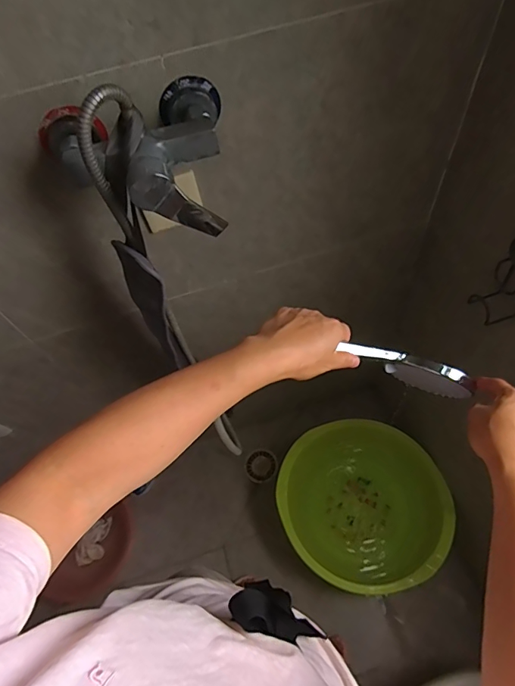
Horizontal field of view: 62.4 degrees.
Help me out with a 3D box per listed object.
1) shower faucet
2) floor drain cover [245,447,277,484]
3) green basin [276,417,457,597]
[{"bbox_3d":[-0.138,-0.221,0.492,0.217,0.129,0.150,-14,59,-3],"label":"shower faucet"},{"bbox_3d":[0.011,0.405,1.402,0.098,0.010,0.109,31,67,21],"label":"floor drain cover"},{"bbox_3d":[0.290,0.465,1.225,0.435,0.173,0.428,-2,59,4],"label":"green basin"}]

